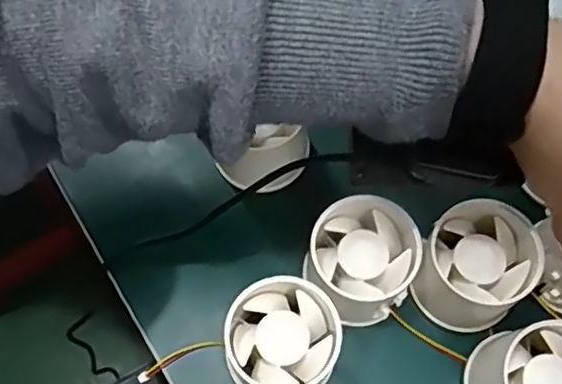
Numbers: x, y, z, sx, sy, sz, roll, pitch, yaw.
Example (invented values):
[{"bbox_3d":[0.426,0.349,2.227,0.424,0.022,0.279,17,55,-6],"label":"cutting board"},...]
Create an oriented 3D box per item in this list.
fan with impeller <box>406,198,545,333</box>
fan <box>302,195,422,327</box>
[{"bbox_3d":[0.096,0.036,0.316,0.050,0.048,0.054,0,68,0],"label":"fan with impeller"},{"bbox_3d":[0.040,0.036,0.319,0.051,0.053,0.050,0,68,0],"label":"fan"}]

